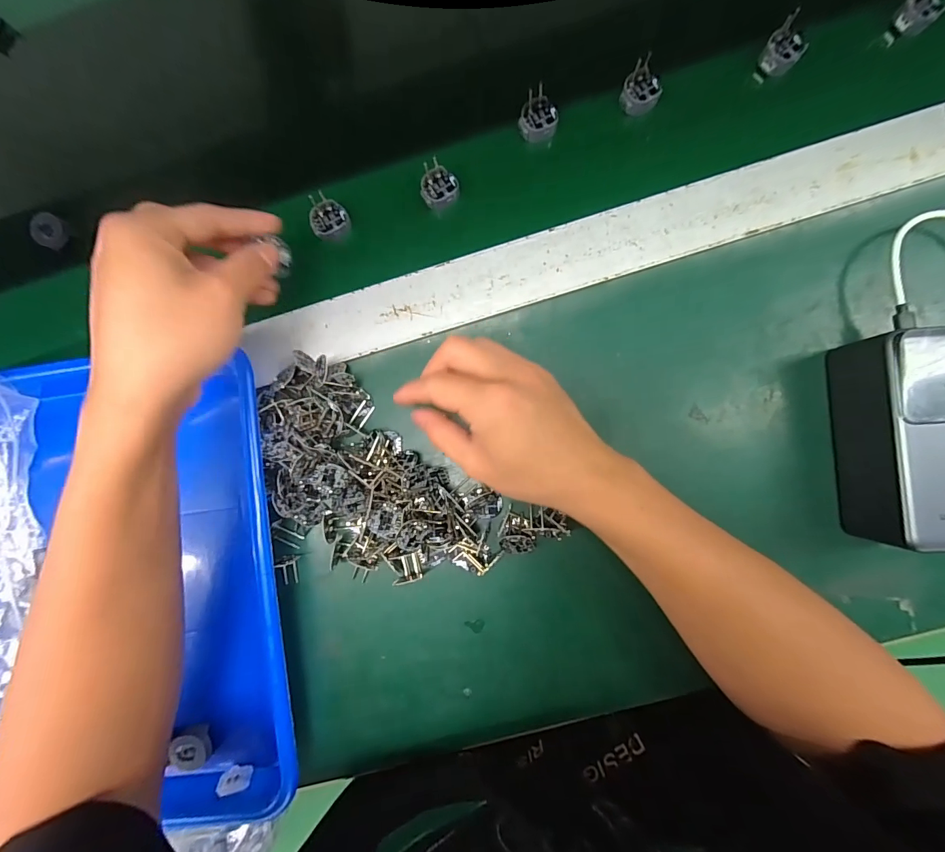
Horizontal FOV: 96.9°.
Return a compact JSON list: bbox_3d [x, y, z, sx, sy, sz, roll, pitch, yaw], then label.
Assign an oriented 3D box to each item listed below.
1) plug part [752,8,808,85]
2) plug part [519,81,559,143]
[{"bbox_3d":[0.227,-0.274,0.306,0.026,0.016,0.039,38,91,5],"label":"plug part"},{"bbox_3d":[0.050,-0.233,0.312,0.028,0.020,0.028,5,88,5],"label":"plug part"}]

